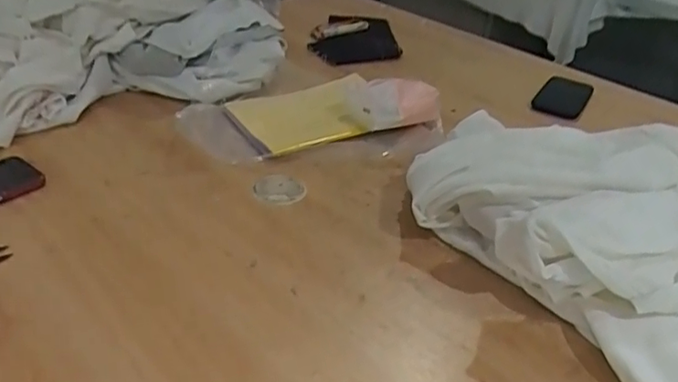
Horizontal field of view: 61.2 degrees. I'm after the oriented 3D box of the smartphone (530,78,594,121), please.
[{"bbox_3d":[0.377,-0.158,0.965,0.076,0.010,0.130,26,47,21],"label":"smartphone"}]

